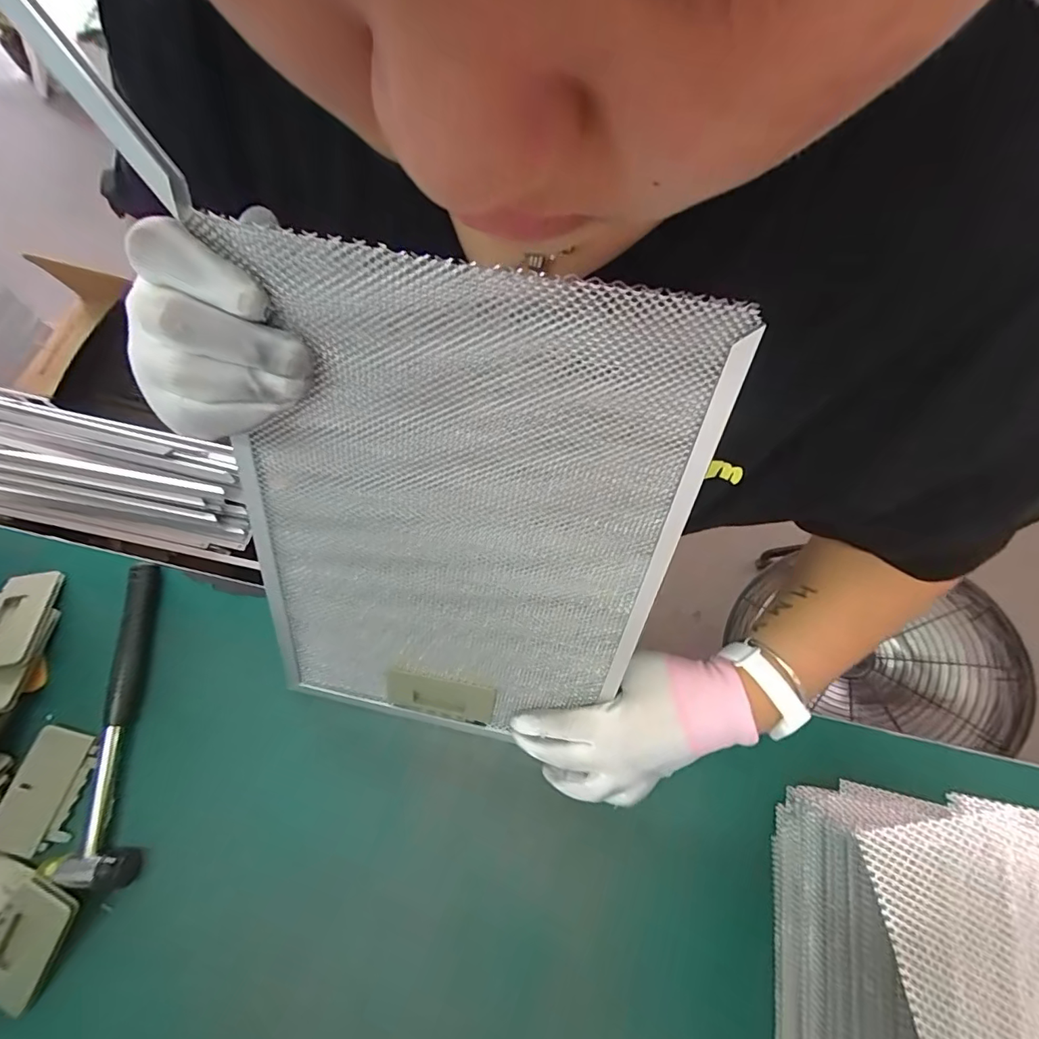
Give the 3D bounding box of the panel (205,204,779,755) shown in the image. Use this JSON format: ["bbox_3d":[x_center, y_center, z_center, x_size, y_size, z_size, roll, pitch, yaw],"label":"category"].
[{"bbox_3d":[-0.040,0.022,0.305,0.248,0.330,0.031,11,33,0],"label":"panel"}]

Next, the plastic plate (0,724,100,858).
[{"bbox_3d":[-0.372,0.211,0.374,0.053,0.006,0.085,13,71,2],"label":"plastic plate"}]

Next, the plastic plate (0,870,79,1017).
[{"bbox_3d":[-0.345,0.296,0.335,0.049,0.006,0.079,25,85,8],"label":"plastic plate"}]

